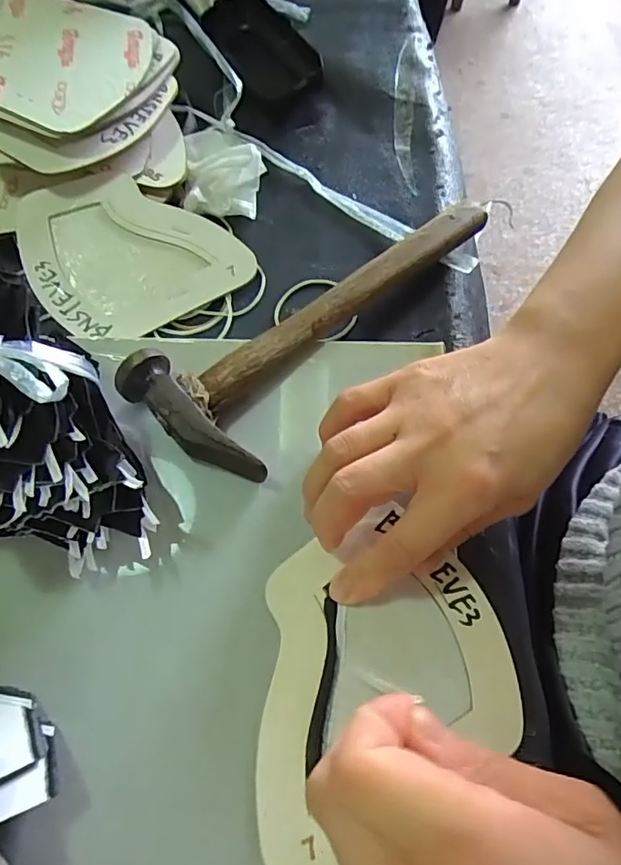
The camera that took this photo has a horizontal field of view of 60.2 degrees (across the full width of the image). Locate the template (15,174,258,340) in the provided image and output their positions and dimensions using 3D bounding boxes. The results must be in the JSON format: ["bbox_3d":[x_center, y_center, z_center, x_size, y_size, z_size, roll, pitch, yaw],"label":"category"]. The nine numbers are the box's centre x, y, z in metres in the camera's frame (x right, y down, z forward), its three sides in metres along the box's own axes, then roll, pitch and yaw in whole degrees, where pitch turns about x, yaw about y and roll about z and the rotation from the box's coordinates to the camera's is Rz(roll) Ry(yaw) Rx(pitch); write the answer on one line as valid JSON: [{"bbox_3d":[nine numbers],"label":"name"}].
[{"bbox_3d":[-0.115,-0.120,0.342,0.123,0.004,0.113,-29,82,-8],"label":"template"}]

